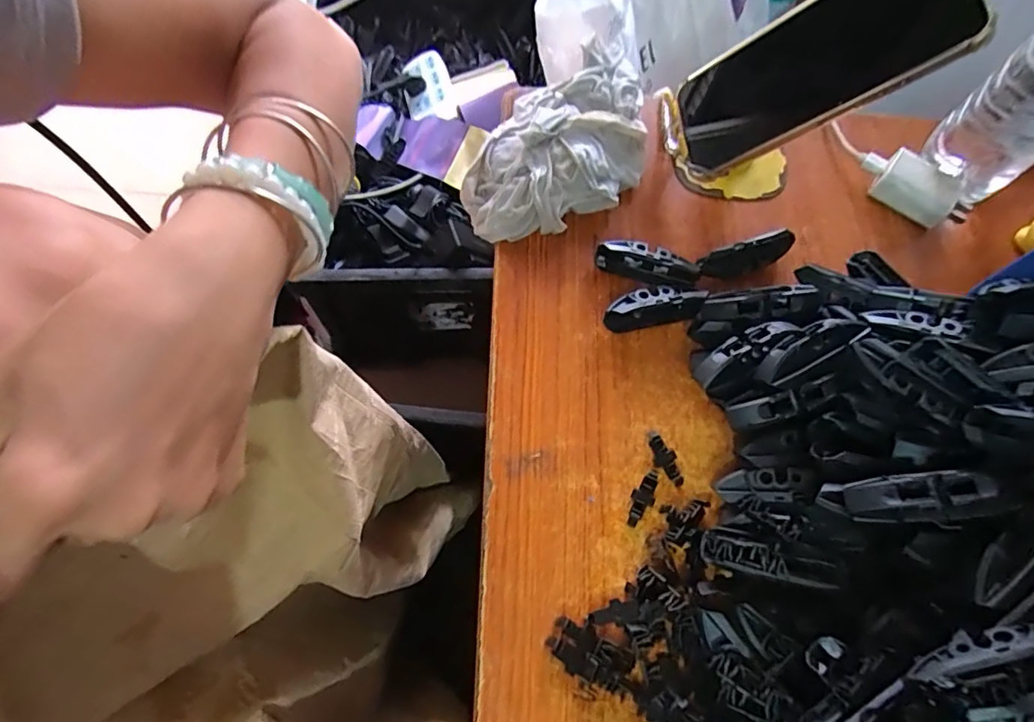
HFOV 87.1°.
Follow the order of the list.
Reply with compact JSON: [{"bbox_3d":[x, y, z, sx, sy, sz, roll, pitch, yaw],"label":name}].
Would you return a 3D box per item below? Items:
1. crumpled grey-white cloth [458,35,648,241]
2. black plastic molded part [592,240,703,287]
[{"bbox_3d":[0.038,-0.160,0.402,0.110,0.036,0.175,28,69,7],"label":"crumpled grey-white cloth"},{"bbox_3d":[0.090,-0.066,0.374,0.070,0.021,0.019,18,68,4],"label":"black plastic molded part"}]

